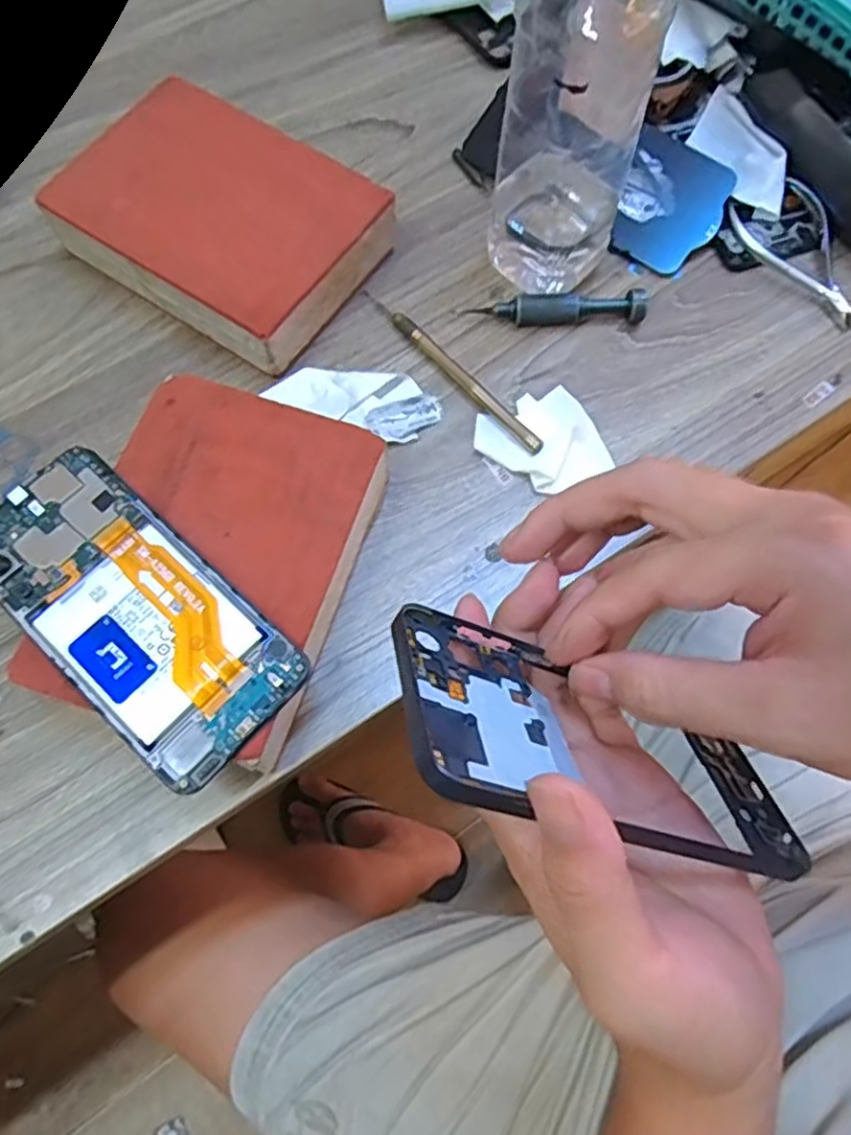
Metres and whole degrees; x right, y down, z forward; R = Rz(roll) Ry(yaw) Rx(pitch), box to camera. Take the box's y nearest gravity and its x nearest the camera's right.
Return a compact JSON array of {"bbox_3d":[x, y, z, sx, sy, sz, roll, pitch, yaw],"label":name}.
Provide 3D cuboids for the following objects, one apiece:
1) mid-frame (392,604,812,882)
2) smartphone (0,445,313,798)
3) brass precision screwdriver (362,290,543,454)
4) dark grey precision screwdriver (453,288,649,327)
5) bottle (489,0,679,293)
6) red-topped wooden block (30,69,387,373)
[{"bbox_3d":[0.062,0.062,0.250,0.165,0.008,0.079,21,30,-25],"label":"mid-frame"},{"bbox_3d":[-0.126,0.017,0.305,0.154,0.007,0.073,41,75,13],"label":"smartphone"},{"bbox_3d":[0.013,-0.111,0.394,0.009,0.006,0.139,-40,75,-13],"label":"brass precision screwdriver"},{"bbox_3d":[0.072,-0.144,0.401,0.099,0.017,0.012,-1,70,-1],"label":"dark grey precision screwdriver"},{"bbox_3d":[0.071,-0.219,0.334,0.066,0.195,0.058,16,71,5],"label":"bottle"},{"bbox_3d":[-0.115,-0.193,0.404,0.157,0.042,0.117,33,73,11],"label":"red-topped wooden block"}]

